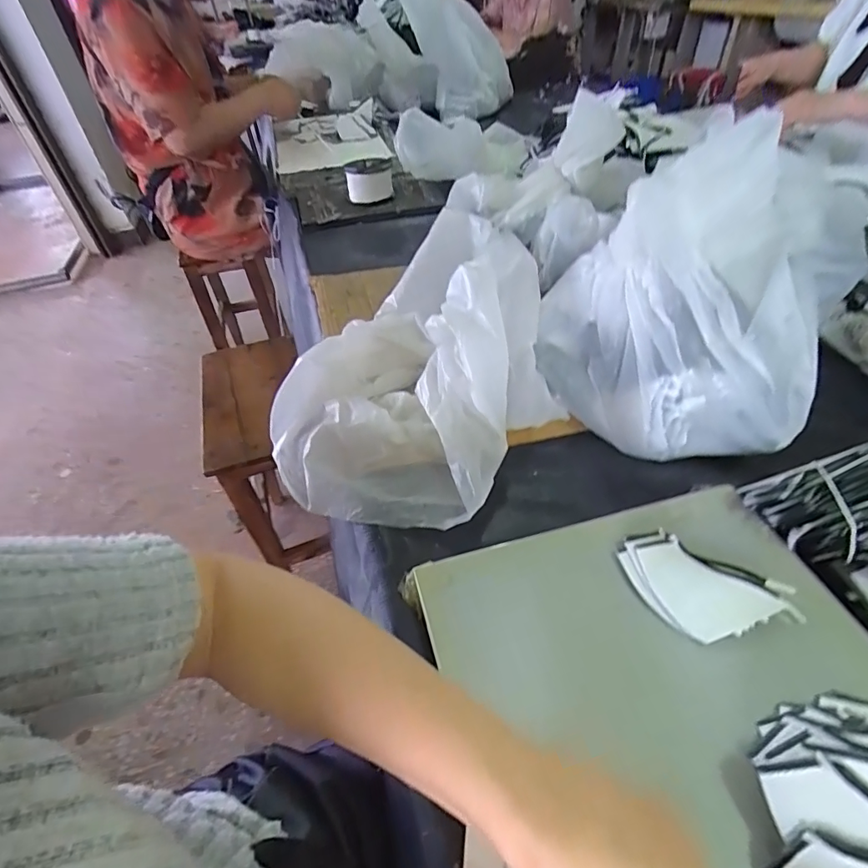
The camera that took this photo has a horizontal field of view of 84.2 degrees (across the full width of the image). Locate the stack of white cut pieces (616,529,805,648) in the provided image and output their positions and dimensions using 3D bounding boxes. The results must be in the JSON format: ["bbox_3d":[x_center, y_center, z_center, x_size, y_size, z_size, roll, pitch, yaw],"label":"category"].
[{"bbox_3d":[0.194,0.115,0.347,0.120,0.011,0.068,25,54,24],"label":"stack of white cut pieces"}]

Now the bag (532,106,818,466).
[{"bbox_3d":[0.214,-0.112,0.420,0.230,0.205,0.167,8,49,12],"label":"bag"}]

